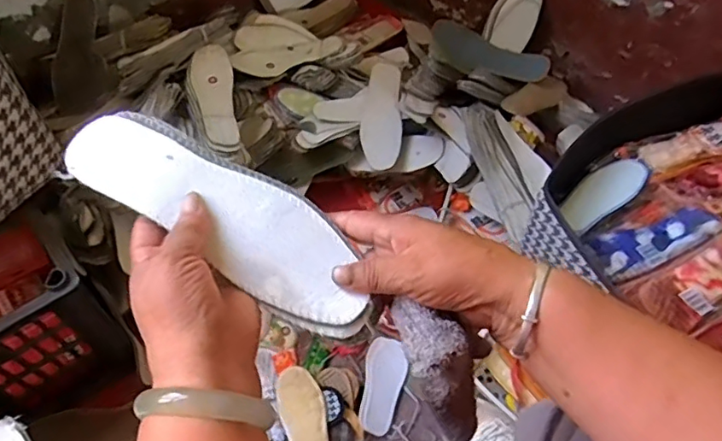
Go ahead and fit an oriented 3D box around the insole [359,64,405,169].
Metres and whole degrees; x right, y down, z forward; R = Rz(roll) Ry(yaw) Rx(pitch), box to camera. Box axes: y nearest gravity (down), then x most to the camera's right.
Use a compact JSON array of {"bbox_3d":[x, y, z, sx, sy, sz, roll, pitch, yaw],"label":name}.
[{"bbox_3d":[0.037,-0.195,0.962,0.070,0.037,0.233,4,56,0],"label":"insole"}]

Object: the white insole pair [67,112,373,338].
[{"bbox_3d":[-0.087,-0.005,0.362,0.220,0.019,0.071,34,60,3],"label":"white insole pair"}]

